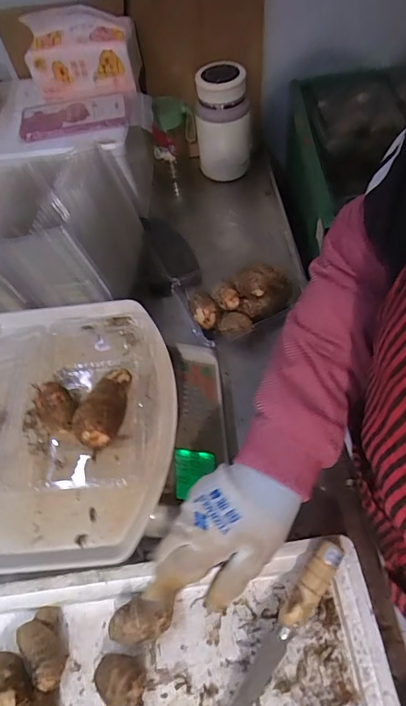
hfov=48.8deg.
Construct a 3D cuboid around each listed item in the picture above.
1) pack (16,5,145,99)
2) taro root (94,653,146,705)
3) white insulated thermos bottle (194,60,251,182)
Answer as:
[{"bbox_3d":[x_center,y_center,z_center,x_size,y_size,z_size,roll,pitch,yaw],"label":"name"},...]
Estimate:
[{"bbox_3d":[-0.182,-0.453,0.681,0.168,0.097,0.067,-6,56,2],"label":"pack"},{"bbox_3d":[-0.074,0.297,0.407,0.046,0.044,0.038,3,57,8],"label":"taro root"},{"bbox_3d":[0.040,-0.406,0.800,0.092,0.170,0.078,2,57,8],"label":"white insulated thermos bottle"}]

